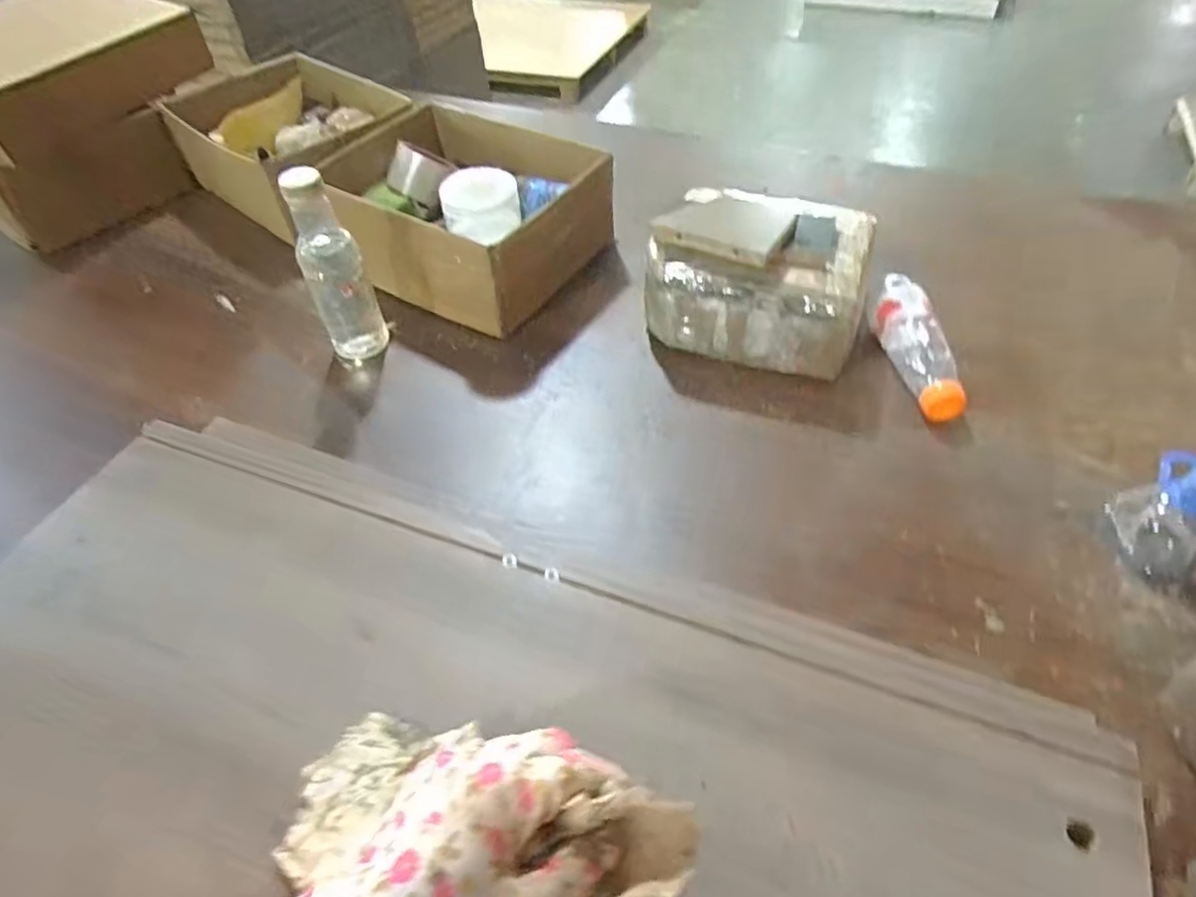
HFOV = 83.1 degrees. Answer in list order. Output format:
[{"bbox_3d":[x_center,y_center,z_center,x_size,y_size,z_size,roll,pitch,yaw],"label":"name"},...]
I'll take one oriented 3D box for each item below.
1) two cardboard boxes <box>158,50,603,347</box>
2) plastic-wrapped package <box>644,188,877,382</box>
[{"bbox_3d":[-0.280,-0.348,0.895,0.543,0.153,0.280,27,55,25],"label":"two cardboard boxes"},{"bbox_3d":[0.178,-0.195,0.763,0.234,0.136,0.187,13,50,15],"label":"plastic-wrapped package"}]

